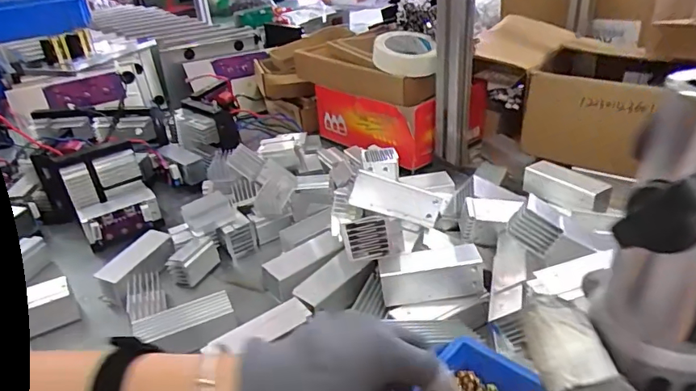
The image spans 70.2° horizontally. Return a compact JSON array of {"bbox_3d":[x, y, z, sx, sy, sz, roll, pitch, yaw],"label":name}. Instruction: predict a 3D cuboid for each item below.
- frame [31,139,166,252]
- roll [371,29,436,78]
[{"bbox_3d":[-0.358,-0.006,0.717,0.119,0.099,0.149,-26,36,-29],"label":"frame"},{"bbox_3d":[0.090,-0.231,0.801,0.099,0.054,0.103,-1,31,8],"label":"roll"}]

